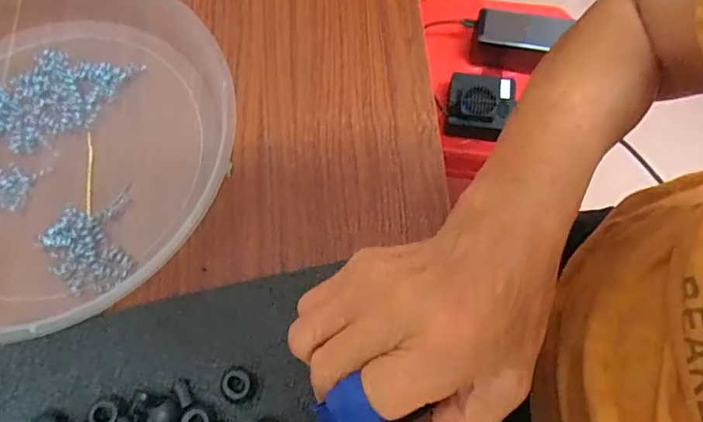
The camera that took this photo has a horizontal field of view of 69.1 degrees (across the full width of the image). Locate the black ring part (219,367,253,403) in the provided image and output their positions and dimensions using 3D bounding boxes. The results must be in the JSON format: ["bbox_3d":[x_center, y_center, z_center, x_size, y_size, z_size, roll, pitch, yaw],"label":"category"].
[{"bbox_3d":[-0.058,0.088,0.260,0.014,0.015,0.015,-37,72,-13],"label":"black ring part"}]

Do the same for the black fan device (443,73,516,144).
[{"bbox_3d":[0.151,-0.124,0.595,0.077,0.035,0.072,12,70,4],"label":"black fan device"}]

